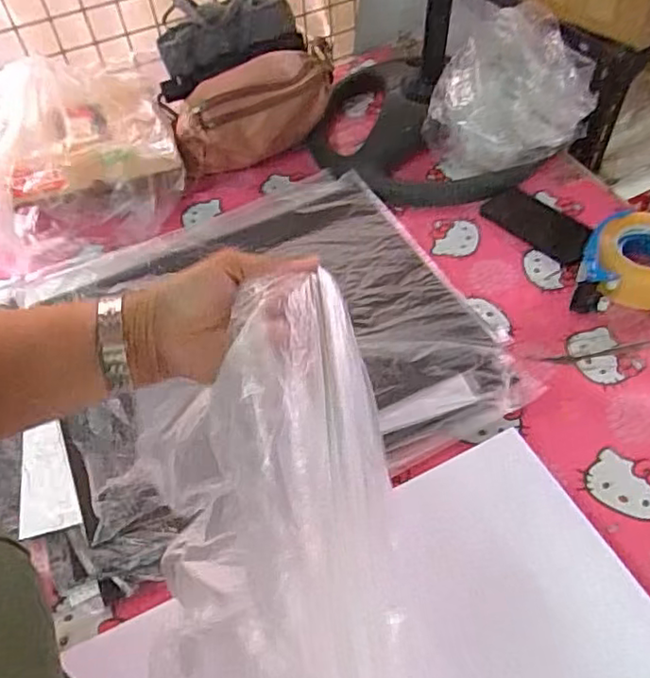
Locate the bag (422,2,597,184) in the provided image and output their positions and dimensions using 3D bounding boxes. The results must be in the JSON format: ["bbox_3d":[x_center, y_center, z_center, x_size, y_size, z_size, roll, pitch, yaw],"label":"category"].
[{"bbox_3d":[0.271,-0.351,0.898,0.228,0.224,0.148,5,52,10],"label":"bag"}]

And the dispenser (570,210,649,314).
[{"bbox_3d":[0.402,-0.096,0.777,0.129,0.068,0.161,22,56,22],"label":"dispenser"}]

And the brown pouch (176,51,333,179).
[{"bbox_3d":[-0.110,-0.358,0.993,0.262,0.130,0.107,-19,51,-9],"label":"brown pouch"}]

